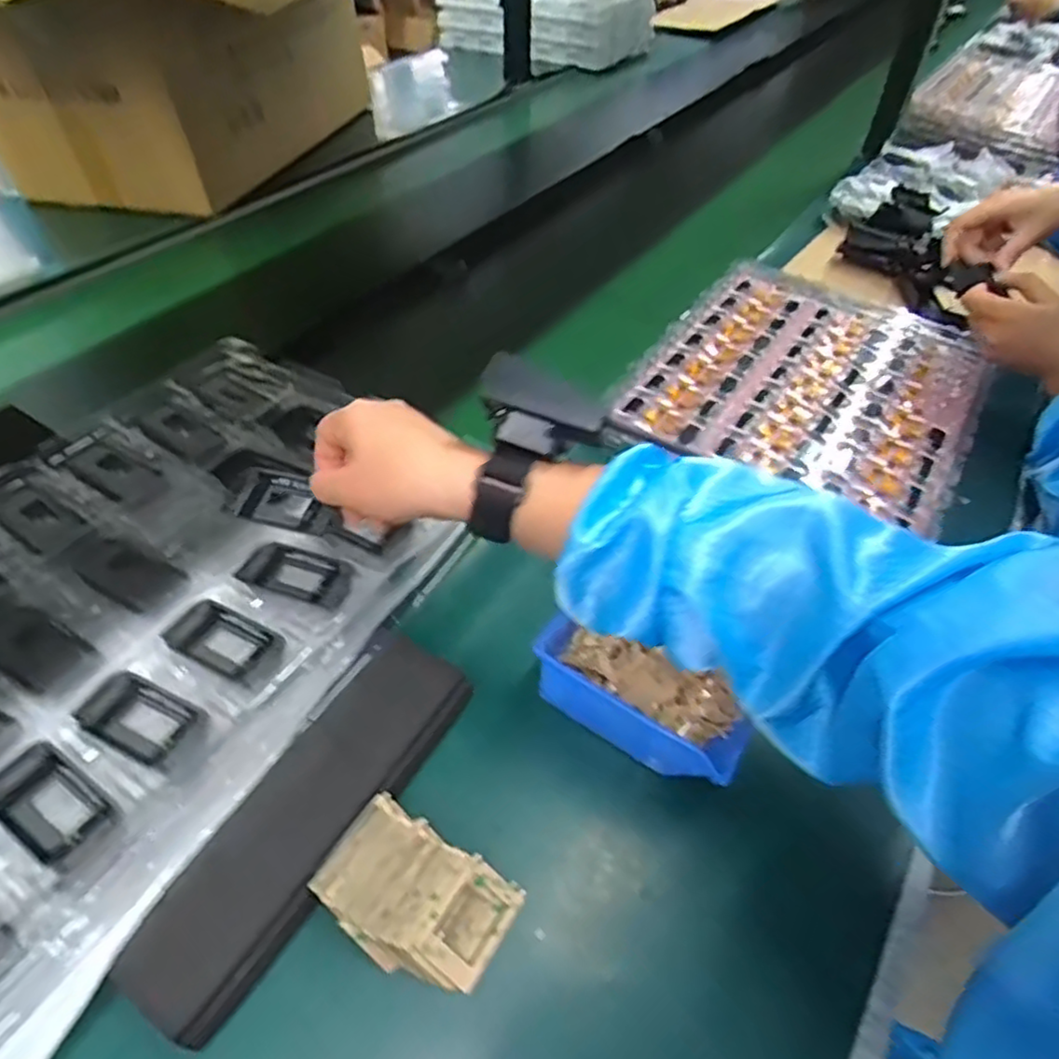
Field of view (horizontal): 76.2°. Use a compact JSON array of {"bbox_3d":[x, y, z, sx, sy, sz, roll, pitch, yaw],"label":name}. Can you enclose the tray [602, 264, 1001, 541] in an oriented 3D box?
[{"bbox_3d":[0.294,-0.163,0.698,0.302,0.019,0.391,25,52,21],"label":"tray"}]

